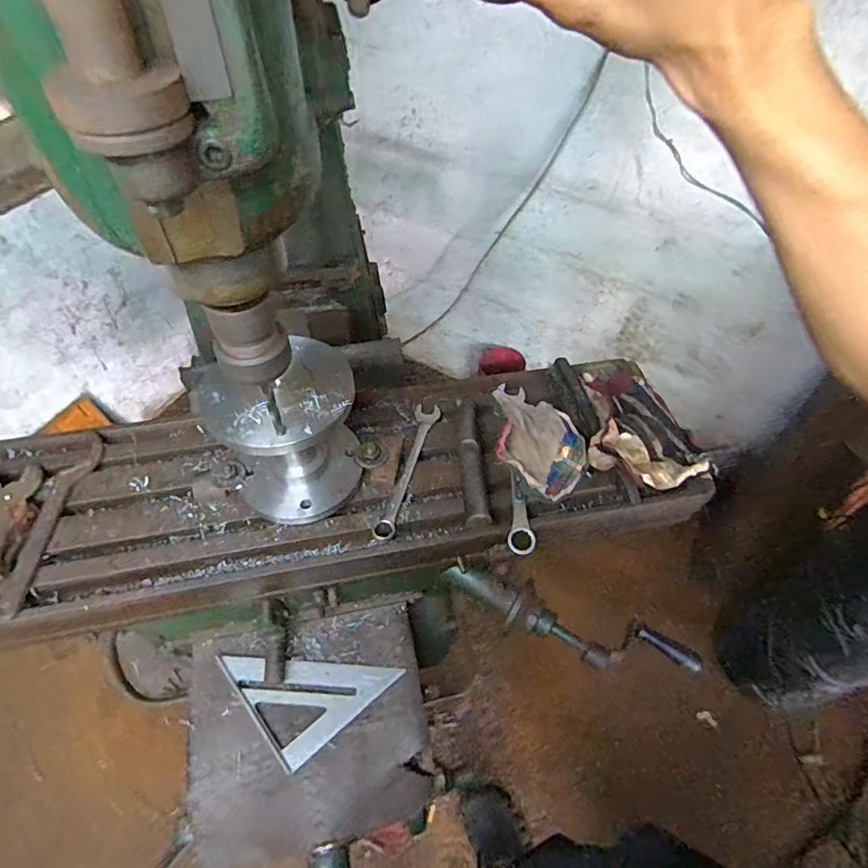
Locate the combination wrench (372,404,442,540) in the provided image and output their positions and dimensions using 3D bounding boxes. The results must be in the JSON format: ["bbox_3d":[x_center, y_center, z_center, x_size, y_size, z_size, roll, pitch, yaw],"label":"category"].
[{"bbox_3d":[-0.035,0.043,0.703,0.034,0.017,0.222,14,53,8],"label":"combination wrench"}]

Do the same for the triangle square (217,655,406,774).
[{"bbox_3d":[-0.163,0.314,0.685,0.169,0.016,0.167,-34,61,-25],"label":"triangle square"}]

